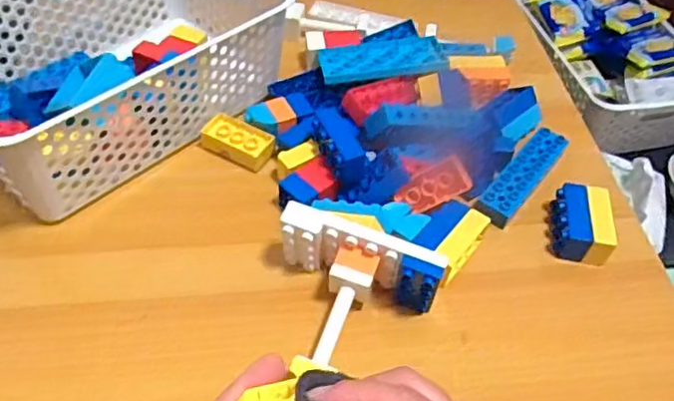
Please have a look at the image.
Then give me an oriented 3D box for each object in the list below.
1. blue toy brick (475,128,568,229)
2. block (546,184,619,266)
[{"bbox_3d":[0.176,-0.022,0.575,0.032,0.026,0.129,34,56,21],"label":"blue toy brick"},{"bbox_3d":[0.213,0.022,0.533,0.046,0.038,0.065,9,51,3],"label":"block"}]

